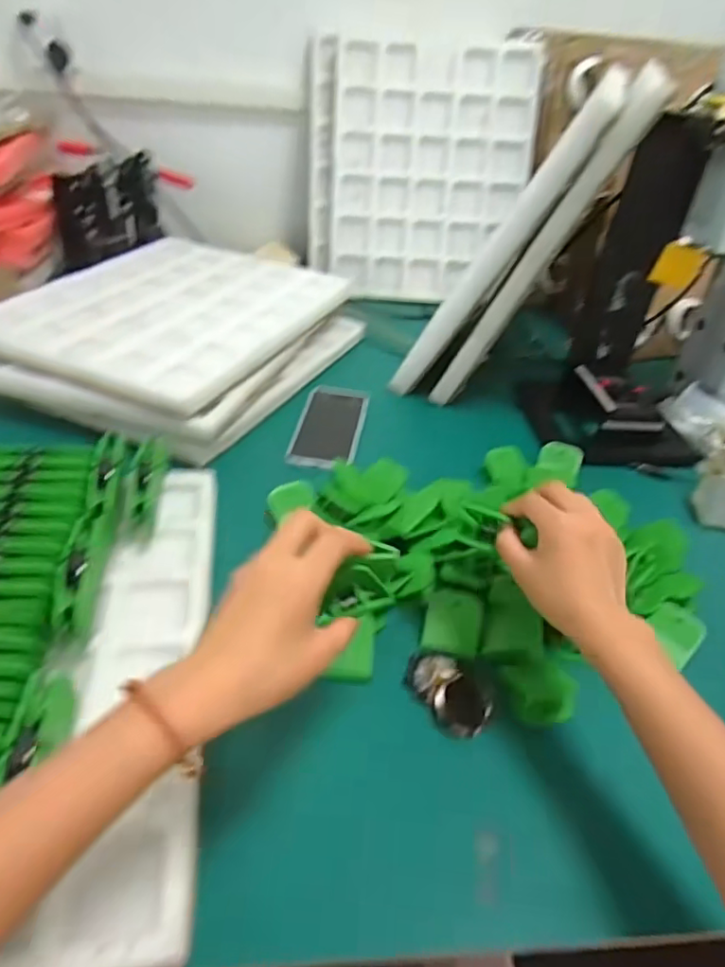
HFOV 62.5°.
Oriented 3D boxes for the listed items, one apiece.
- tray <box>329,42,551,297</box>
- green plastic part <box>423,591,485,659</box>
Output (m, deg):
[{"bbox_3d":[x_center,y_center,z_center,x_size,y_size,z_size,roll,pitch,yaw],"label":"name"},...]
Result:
[{"bbox_3d":[0.124,-0.555,1.084,0.344,0.417,0.023,3,18,0],"label":"tray"},{"bbox_3d":[0.081,0.124,0.534,0.049,0.011,0.057,7,64,15],"label":"green plastic part"}]

